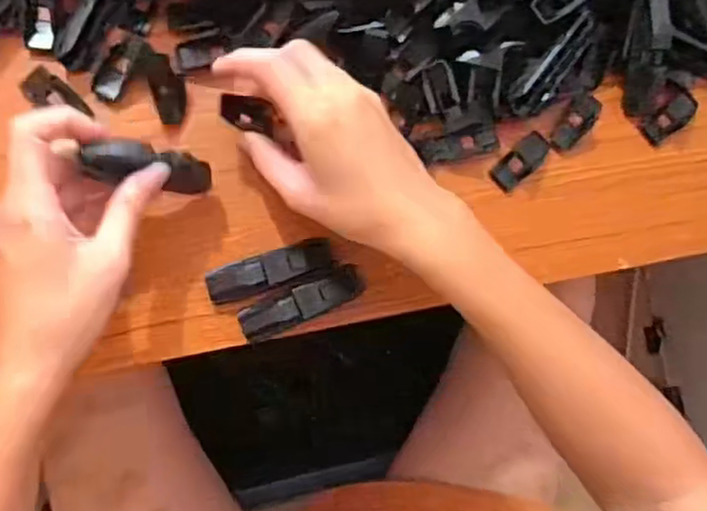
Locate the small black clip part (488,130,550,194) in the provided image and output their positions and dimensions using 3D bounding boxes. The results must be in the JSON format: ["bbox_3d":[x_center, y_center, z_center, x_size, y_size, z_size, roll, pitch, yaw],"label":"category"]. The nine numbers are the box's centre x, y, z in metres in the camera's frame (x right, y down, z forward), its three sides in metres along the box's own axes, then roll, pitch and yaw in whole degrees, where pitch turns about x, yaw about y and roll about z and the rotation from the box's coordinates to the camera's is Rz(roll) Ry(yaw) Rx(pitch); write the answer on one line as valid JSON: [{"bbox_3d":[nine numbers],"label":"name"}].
[{"bbox_3d":[0.105,-0.059,0.425,0.043,0.004,0.019,-42,93,-9],"label":"small black clip part"}]

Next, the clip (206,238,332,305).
[{"bbox_3d":[-0.048,0.008,0.392,0.070,0.025,0.019,-19,89,-10],"label":"clip"}]

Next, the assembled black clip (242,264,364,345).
[{"bbox_3d":[-0.029,0.026,0.390,0.073,0.022,0.020,-25,90,-10],"label":"assembled black clip"}]

